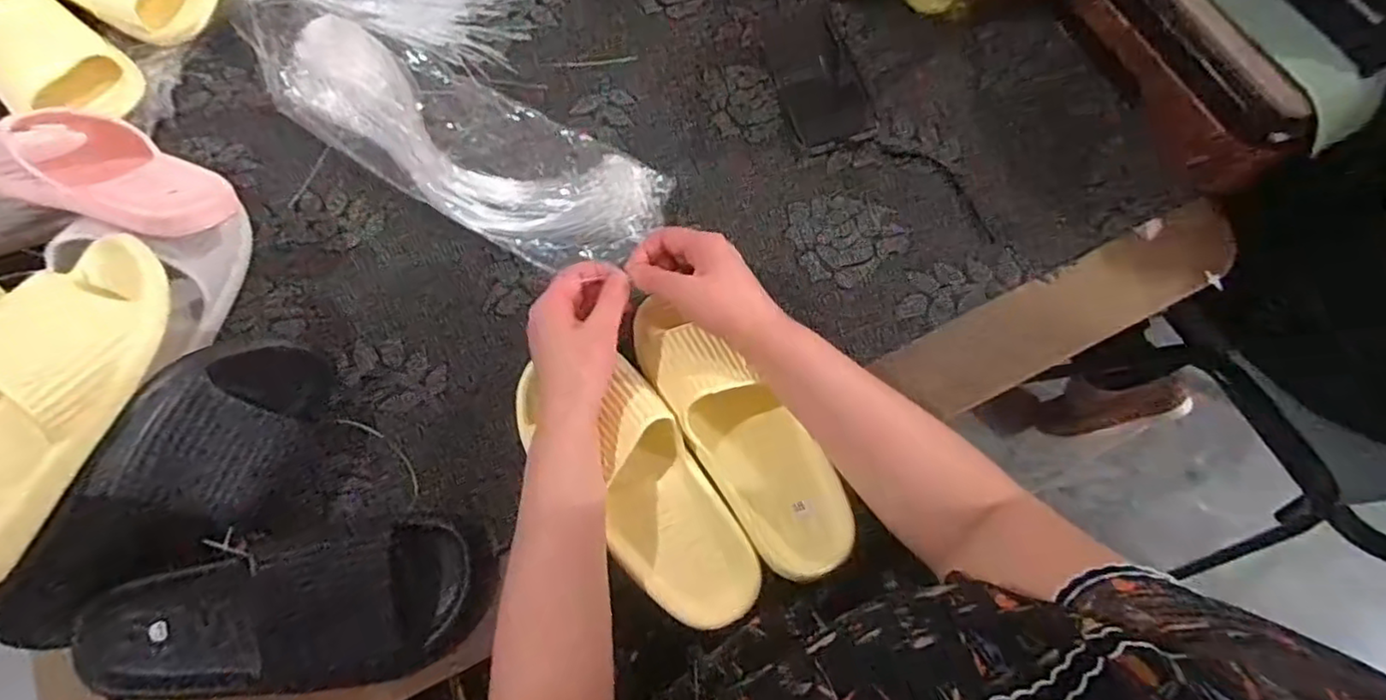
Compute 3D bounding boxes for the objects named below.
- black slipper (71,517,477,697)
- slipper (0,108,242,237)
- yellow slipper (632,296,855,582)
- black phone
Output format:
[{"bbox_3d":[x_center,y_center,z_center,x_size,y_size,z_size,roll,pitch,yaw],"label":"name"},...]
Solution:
[{"bbox_3d":[-0.299,0.199,0.496,0.272,0.059,0.109,-13,72,-2],"label":"black slipper"},{"bbox_3d":[-0.478,-0.146,0.551,0.234,0.070,0.107,15,41,9],"label":"slipper"},{"bbox_3d":[0.037,0.063,0.522,0.081,0.064,0.229,-35,80,-9],"label":"yellow slipper"},{"bbox_3d":[0.120,-0.264,0.656,0.079,0.004,0.155,-17,72,-3],"label":"black phone"}]

